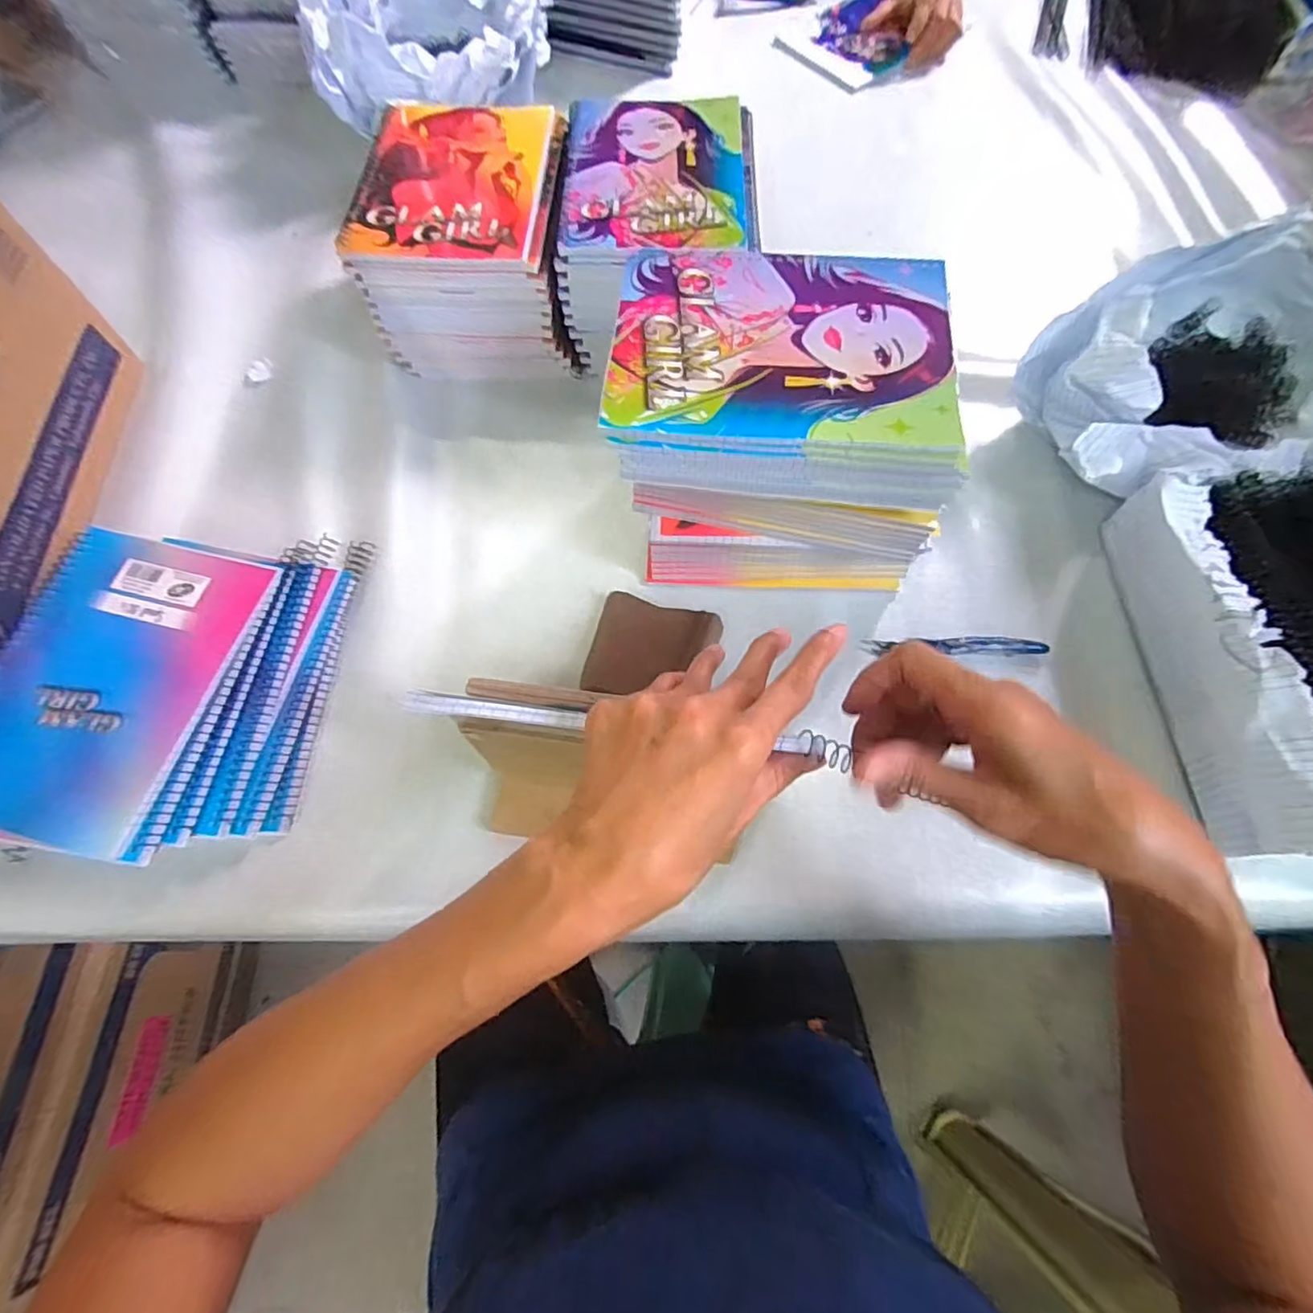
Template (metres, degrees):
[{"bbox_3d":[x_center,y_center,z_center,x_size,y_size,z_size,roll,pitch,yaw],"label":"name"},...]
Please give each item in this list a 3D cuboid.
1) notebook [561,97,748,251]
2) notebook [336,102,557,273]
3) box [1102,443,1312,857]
[{"bbox_3d":[-0.001,-0.403,0.507,0.145,0.006,0.193,2,66,0],"label":"notebook"},{"bbox_3d":[-0.169,-0.401,0.514,0.154,0.011,0.202,2,66,0],"label":"notebook"},{"bbox_3d":[0.404,-0.012,0.398,0.140,0.108,0.261,0,68,0],"label":"box"}]

